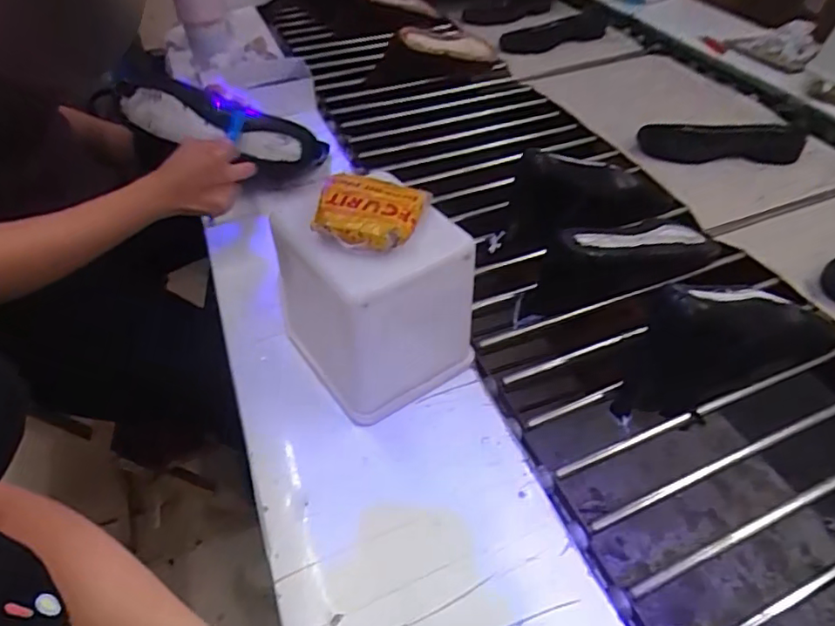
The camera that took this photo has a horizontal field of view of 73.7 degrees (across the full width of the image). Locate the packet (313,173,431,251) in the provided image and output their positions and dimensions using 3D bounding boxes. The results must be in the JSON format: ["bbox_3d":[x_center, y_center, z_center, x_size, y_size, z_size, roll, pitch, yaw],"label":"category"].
[{"bbox_3d":[-0.043,-0.085,0.458,0.089,0.022,0.074,17,47,16],"label":"packet"}]

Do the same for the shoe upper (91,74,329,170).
[{"bbox_3d":[-0.278,-0.255,0.765,0.290,0.106,0.106,4,45,3],"label":"shoe upper"}]

